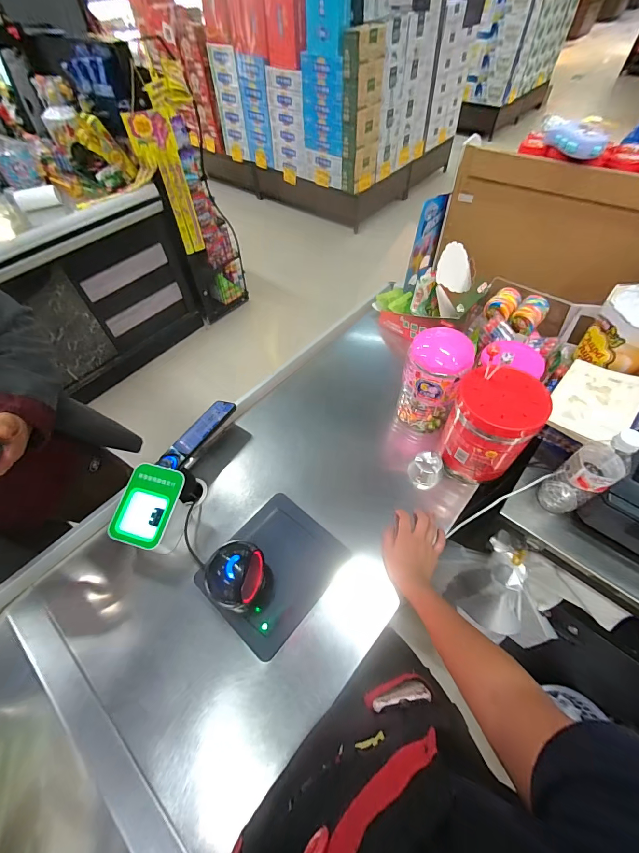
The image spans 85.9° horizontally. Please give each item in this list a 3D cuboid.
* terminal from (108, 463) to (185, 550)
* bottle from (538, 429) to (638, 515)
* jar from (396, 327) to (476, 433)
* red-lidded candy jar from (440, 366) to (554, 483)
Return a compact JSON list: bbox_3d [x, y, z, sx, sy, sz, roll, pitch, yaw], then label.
[{"bbox_3d":[-0.314,0.162,0.660,0.108,0.105,0.140,10,56,10],"label":"terminal"},{"bbox_3d":[0.464,0.087,0.601,0.056,0.232,0.069,-25,58,-14],"label":"bottle"},{"bbox_3d":[0.244,-0.094,0.758,0.116,0.203,0.123,-1,55,2],"label":"jar"},{"bbox_3d":[0.328,0.005,0.677,0.141,0.198,0.137,-1,55,2],"label":"red-lidded candy jar"}]

